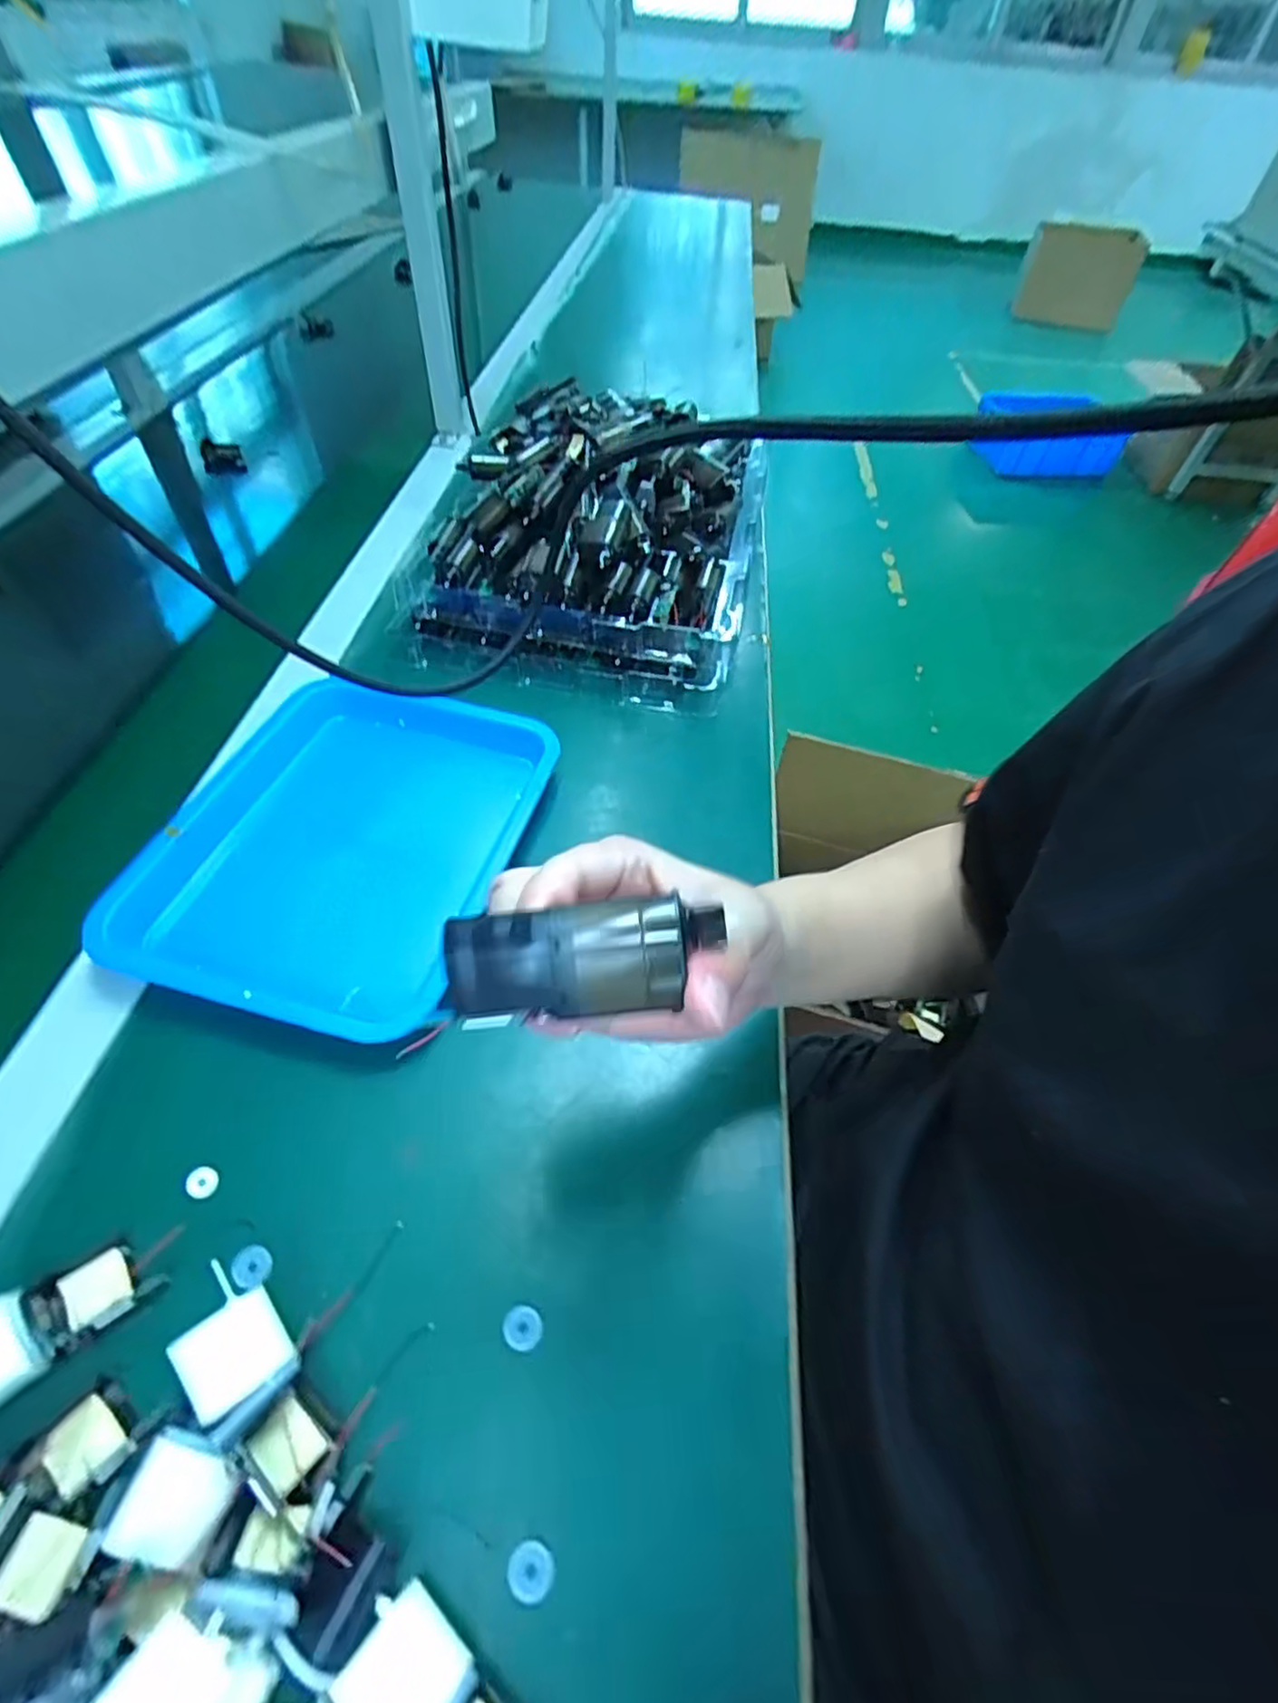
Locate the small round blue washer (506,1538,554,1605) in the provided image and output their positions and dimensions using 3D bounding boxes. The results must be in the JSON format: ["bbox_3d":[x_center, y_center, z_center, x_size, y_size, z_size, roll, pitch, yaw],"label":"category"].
[{"bbox_3d":[-0.044,0.293,0.284,0.019,0.004,0.018,2,51,-3],"label":"small round blue washer"}]

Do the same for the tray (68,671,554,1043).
[{"bbox_3d":[-0.202,-0.011,0.486,0.220,0.031,0.276,12,51,5],"label":"tray"}]

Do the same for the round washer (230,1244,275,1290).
[{"bbox_3d":[-0.190,0.204,0.342,0.019,0.004,0.018,2,51,-3],"label":"round washer"}]

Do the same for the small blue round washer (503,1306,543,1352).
[{"bbox_3d":[-0.056,0.230,0.335,0.019,0.007,0.017,34,56,21],"label":"small blue round washer"}]

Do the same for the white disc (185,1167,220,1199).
[{"bbox_3d":[-0.228,0.173,0.363,0.015,0.004,0.015,3,51,-4],"label":"white disc"}]

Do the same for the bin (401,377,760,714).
[{"bbox_3d":[-0.037,-0.336,0.723,0.294,0.120,0.409,10,51,3],"label":"bin"}]

